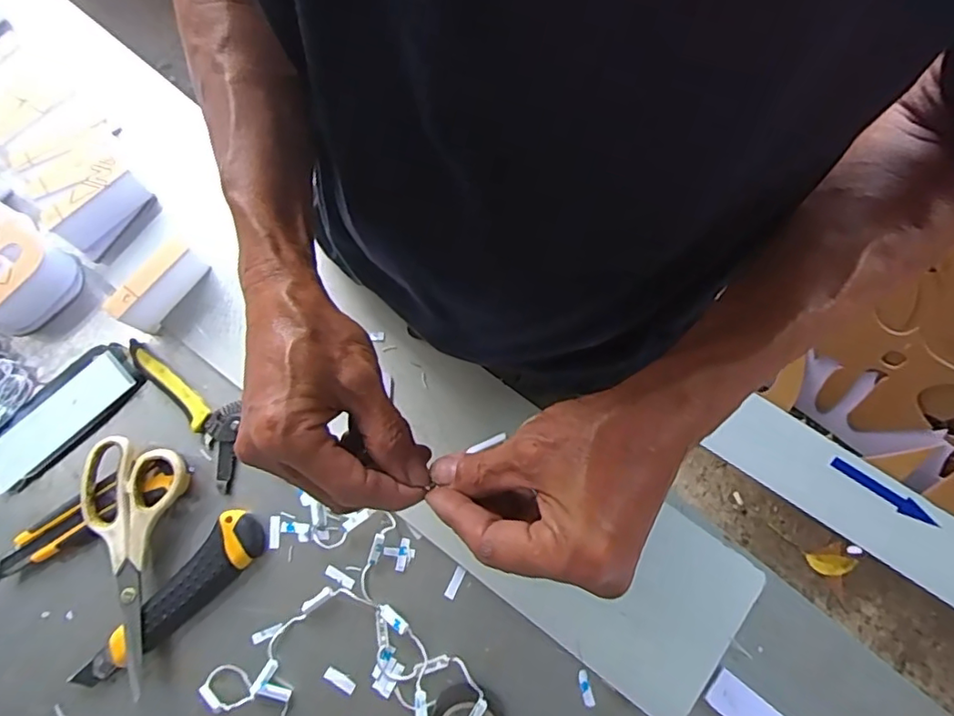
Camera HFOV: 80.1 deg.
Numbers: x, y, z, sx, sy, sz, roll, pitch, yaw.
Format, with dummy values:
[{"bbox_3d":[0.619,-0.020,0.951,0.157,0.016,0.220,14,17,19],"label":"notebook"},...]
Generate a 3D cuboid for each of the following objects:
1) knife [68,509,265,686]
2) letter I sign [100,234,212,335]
[{"bbox_3d":[-0.234,0.190,0.439,0.039,0.021,0.166,40,81,9],"label":"knife"},{"bbox_3d":[-0.271,-0.062,0.482,0.022,0.049,0.079,38,80,9],"label":"letter I sign"}]

